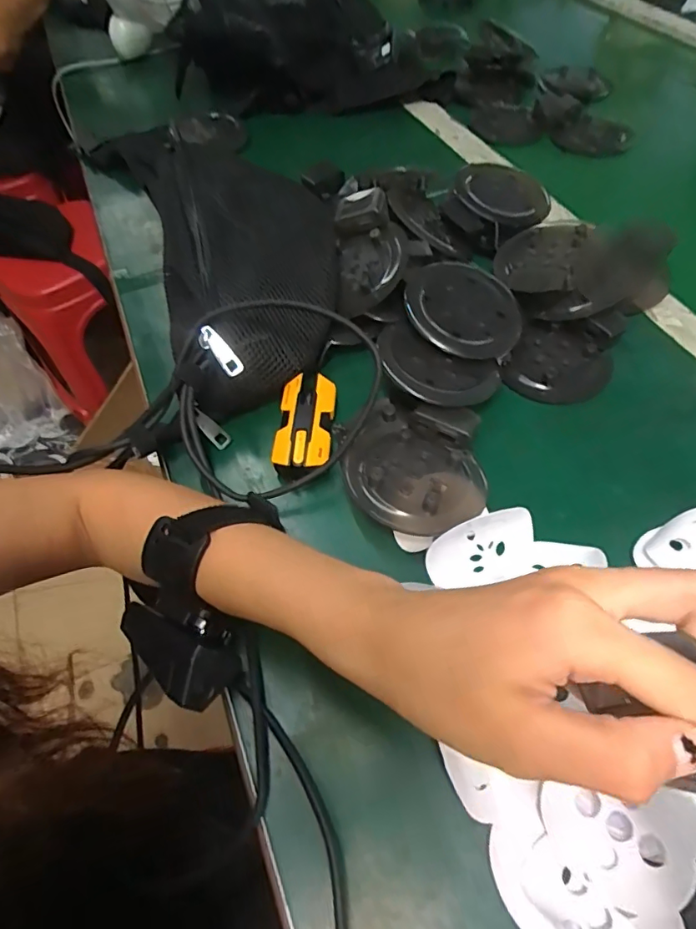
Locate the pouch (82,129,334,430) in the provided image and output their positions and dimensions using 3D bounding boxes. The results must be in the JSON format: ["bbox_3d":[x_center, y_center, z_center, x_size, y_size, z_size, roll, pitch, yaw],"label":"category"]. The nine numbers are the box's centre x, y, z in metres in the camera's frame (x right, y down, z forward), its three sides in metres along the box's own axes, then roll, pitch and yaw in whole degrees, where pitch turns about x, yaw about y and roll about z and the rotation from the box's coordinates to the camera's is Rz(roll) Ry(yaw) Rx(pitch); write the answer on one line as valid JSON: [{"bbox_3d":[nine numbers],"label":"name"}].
[{"bbox_3d":[-0.083,-0.162,0.399,0.151,0.090,0.233,-24,60,-12],"label":"pouch"}]

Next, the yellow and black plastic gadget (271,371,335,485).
[{"bbox_3d":[-0.029,-0.030,0.348,0.037,0.017,0.089,2,58,4],"label":"yellow and black plastic gadget"}]

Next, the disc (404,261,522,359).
[{"bbox_3d":[0.084,-0.114,0.368,0.081,0.027,0.079,1,58,4],"label":"disc"}]

